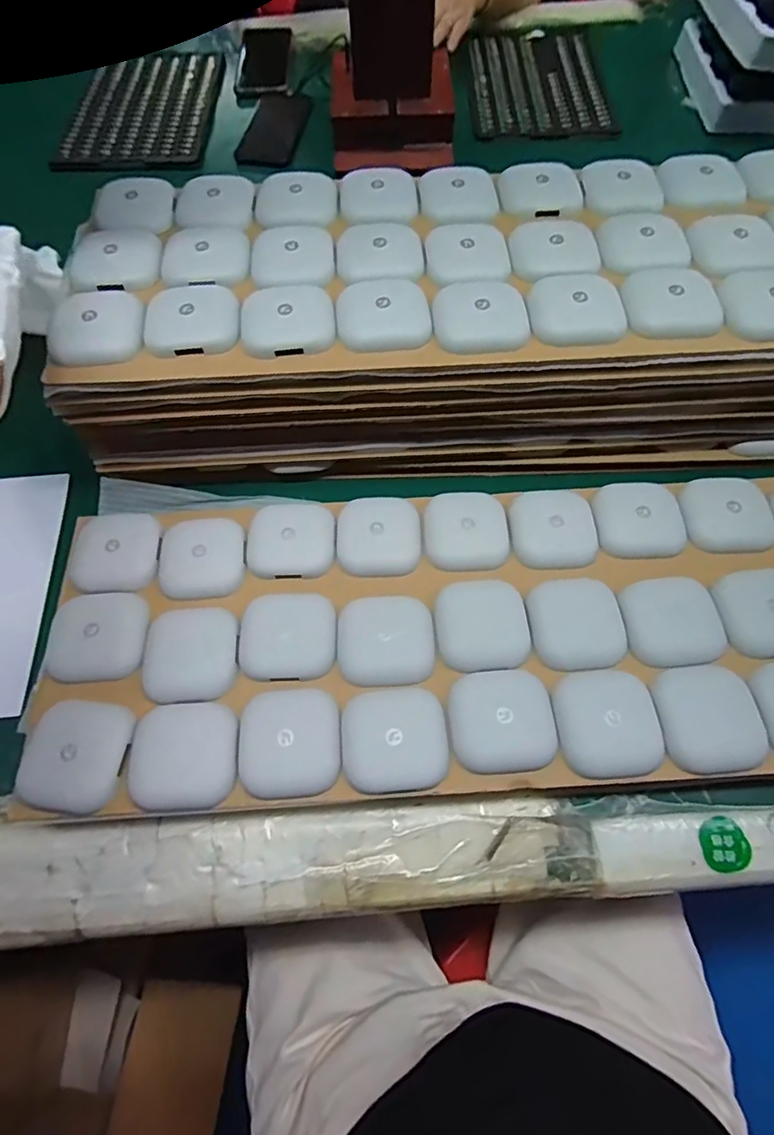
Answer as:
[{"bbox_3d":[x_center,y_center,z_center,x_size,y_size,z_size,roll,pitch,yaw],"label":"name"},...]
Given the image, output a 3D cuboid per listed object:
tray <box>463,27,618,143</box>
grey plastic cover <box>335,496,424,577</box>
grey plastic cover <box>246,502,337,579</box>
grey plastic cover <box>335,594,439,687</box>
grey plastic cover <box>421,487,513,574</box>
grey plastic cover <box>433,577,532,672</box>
[{"bbox_3d":[0.211,-0.693,0.768,0.184,0.019,0.285,-1,58,4],"label":"tray"},{"bbox_3d":[-0.006,-0.025,0.413,0.064,0.015,0.062,-2,62,0],"label":"grey plastic cover"},{"bbox_3d":[-0.074,-0.022,0.413,0.068,0.010,0.062,-1,62,1],"label":"grey plastic cover"},{"bbox_3d":[0.000,0.050,0.371,0.067,0.013,0.061,-8,62,-3],"label":"grey plastic cover"},{"bbox_3d":[0.061,-0.030,0.410,0.064,0.008,0.066,-6,62,-2],"label":"grey plastic cover"},{"bbox_3d":[0.067,0.039,0.379,0.064,0.009,0.064,-7,62,-2],"label":"grey plastic cover"}]

